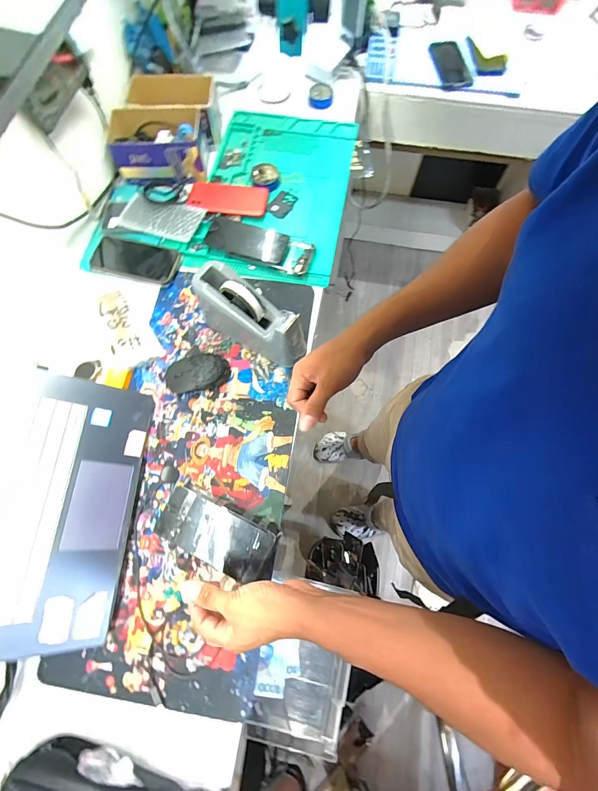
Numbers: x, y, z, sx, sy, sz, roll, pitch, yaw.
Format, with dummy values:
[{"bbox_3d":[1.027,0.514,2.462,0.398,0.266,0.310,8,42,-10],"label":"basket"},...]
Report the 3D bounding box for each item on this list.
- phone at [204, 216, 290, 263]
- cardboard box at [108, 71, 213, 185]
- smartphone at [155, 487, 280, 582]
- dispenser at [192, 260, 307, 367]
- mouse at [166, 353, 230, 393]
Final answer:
[{"bbox_3d":[-0.105,-0.313,0.691,0.168,0.016,0.083,19,72,7],"label":"phone"},{"bbox_3d":[-0.303,-0.610,0.757,0.198,0.071,0.282,2,71,2],"label":"cardboard box"},{"bbox_3d":[-0.117,0.189,0.475,0.159,0.012,0.075,24,74,8],"label":"smartphone"},{"bbox_3d":[-0.084,-0.137,0.589,0.205,0.109,0.072,36,75,12],"label":"dispenser"},{"bbox_3d":[-0.177,-0.040,0.599,0.108,0.034,0.063,-21,72,-6],"label":"mouse"}]

